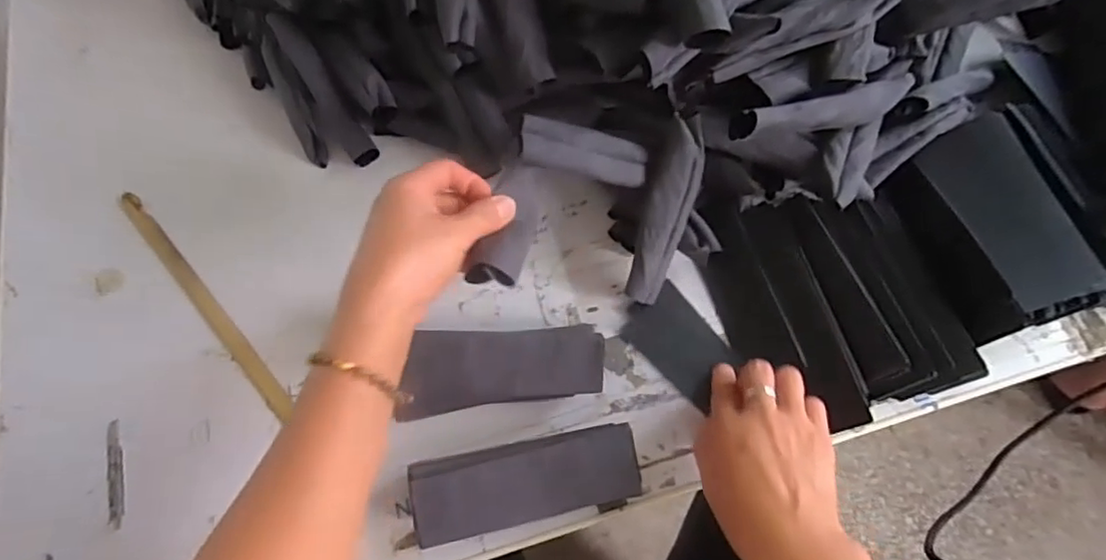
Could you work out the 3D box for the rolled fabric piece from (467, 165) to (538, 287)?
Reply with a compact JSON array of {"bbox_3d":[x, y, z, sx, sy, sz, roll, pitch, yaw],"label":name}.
[{"bbox_3d":[-0.029,-0.036,0.419,0.032,0.017,0.092,10,62,6],"label":"rolled fabric piece"}]

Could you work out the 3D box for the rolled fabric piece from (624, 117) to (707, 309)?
[{"bbox_3d":[0.086,-0.052,0.479,0.034,0.024,0.139,16,97,8],"label":"rolled fabric piece"}]

